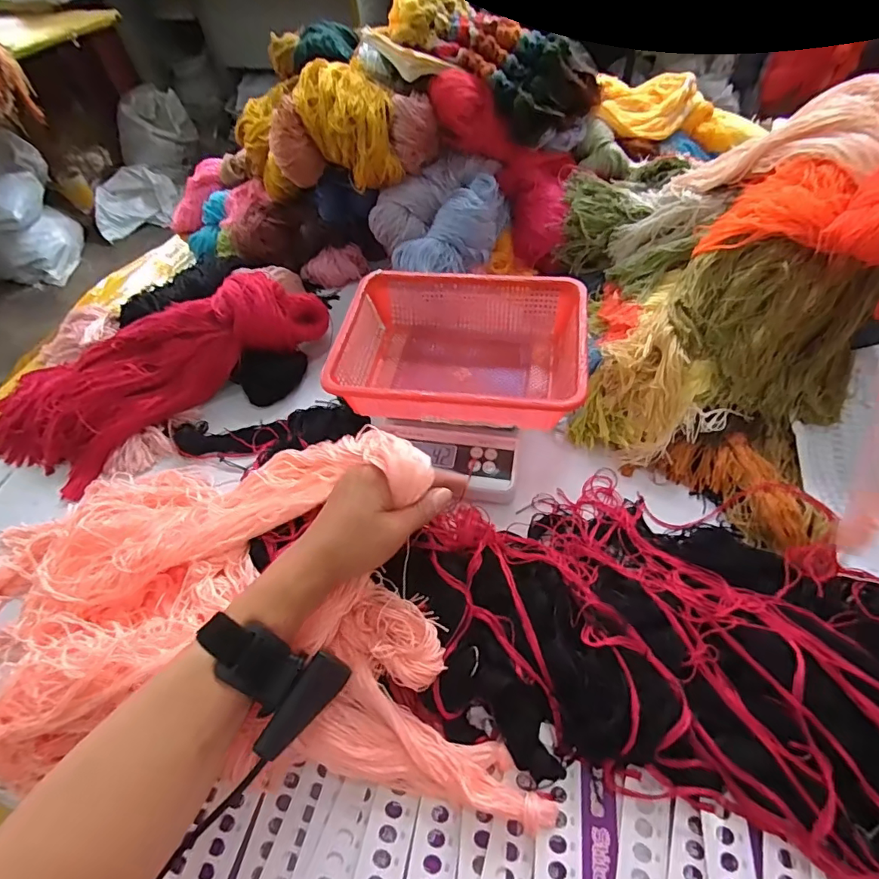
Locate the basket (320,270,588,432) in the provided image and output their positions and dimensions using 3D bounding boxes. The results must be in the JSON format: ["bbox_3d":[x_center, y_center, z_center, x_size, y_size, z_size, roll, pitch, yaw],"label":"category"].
[{"bbox_3d":[0.024,-0.091,0.524,0.247,0.078,0.197,5,53,10],"label":"basket"}]

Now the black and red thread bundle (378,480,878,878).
[{"bbox_3d":[0.271,0.174,0.351,0.613,0.049,0.234,15,55,17],"label":"black and red thread bundle"}]

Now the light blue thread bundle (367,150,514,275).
[{"bbox_3d":[0.001,-0.287,0.623,0.178,0.067,0.181,-3,52,3],"label":"light blue thread bundle"}]

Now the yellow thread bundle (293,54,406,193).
[{"bbox_3d":[-0.116,-0.393,0.613,0.110,0.098,0.137,-15,52,-6],"label":"yellow thread bundle"}]

